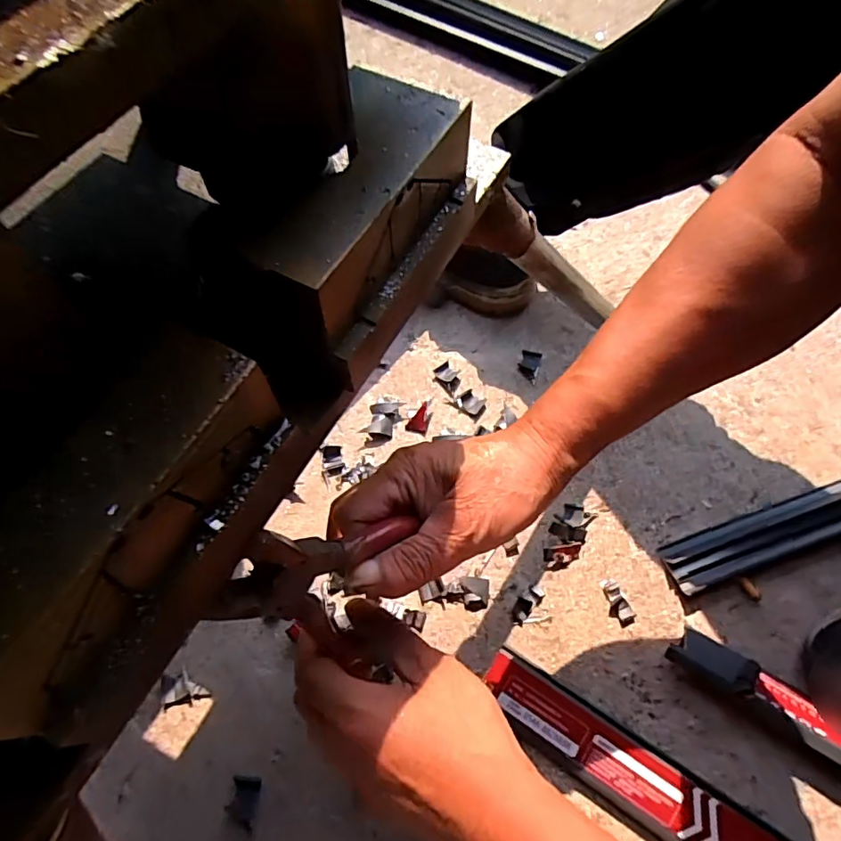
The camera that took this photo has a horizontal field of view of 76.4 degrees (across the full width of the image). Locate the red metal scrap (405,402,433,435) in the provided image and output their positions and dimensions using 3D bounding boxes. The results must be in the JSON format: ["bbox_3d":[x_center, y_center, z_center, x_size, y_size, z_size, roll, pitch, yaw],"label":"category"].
[{"bbox_3d":[-0.002,-0.003,0.565,0.022,0.016,0.029,13,63,8],"label":"red metal scrap"}]

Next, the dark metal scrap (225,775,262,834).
[{"bbox_3d":[-0.139,0.298,0.417,0.023,0.005,0.033,6,62,4],"label":"dark metal scrap"}]

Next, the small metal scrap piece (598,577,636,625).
[{"bbox_3d":[0.178,0.165,0.485,0.020,0.004,0.042,-21,64,-10],"label":"small metal scrap piece"}]

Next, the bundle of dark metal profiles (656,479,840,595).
[{"bbox_3d":[0.382,0.092,0.504,0.316,0.029,0.056,-17,63,-8],"label":"bundle of dark metal profiles"}]

